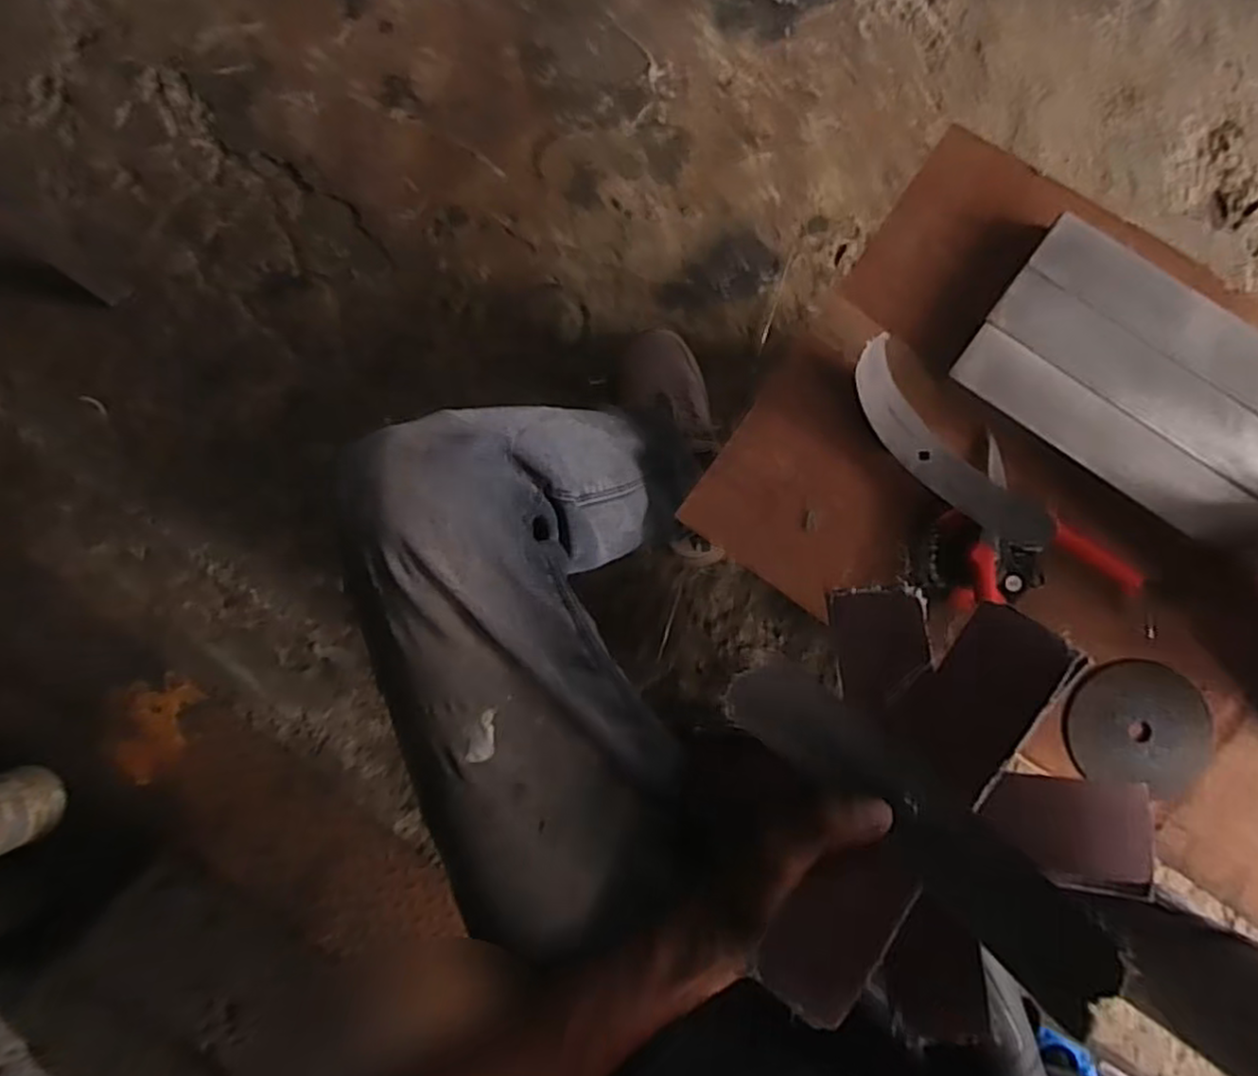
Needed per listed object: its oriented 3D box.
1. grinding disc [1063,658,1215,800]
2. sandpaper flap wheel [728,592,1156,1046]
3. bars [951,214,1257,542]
[{"bbox_3d":[0.382,0.141,0.535,0.098,0.012,0.094,0,90,7],"label":"grinding disc"},{"bbox_3d":[0.147,0.130,0.342,0.171,0.030,0.198,-6,89,6],"label":"sandpaper flap wheel"},{"bbox_3d":[0.415,-0.091,0.520,0.316,0.022,0.145,35,94,6],"label":"bars"}]

